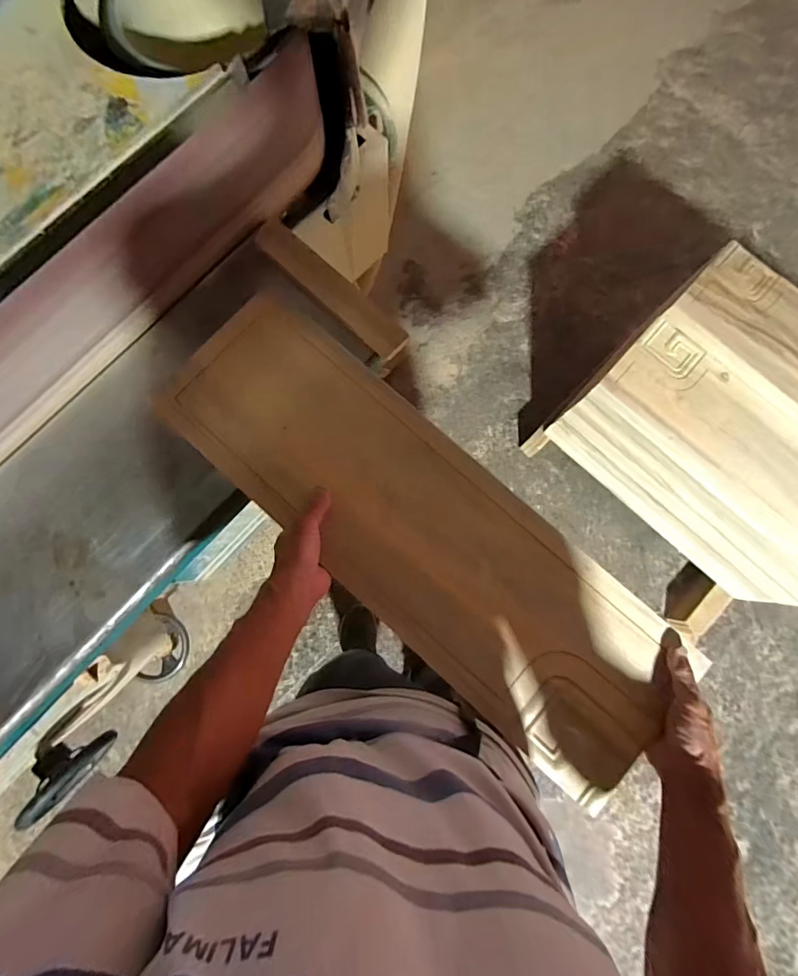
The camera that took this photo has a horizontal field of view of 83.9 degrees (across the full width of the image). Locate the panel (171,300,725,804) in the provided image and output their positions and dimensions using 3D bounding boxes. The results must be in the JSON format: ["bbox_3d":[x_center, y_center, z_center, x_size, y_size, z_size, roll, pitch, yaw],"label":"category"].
[{"bbox_3d":[0.024,0.039,0.526,0.676,0.025,0.218,43,82,6],"label":"panel"}]

